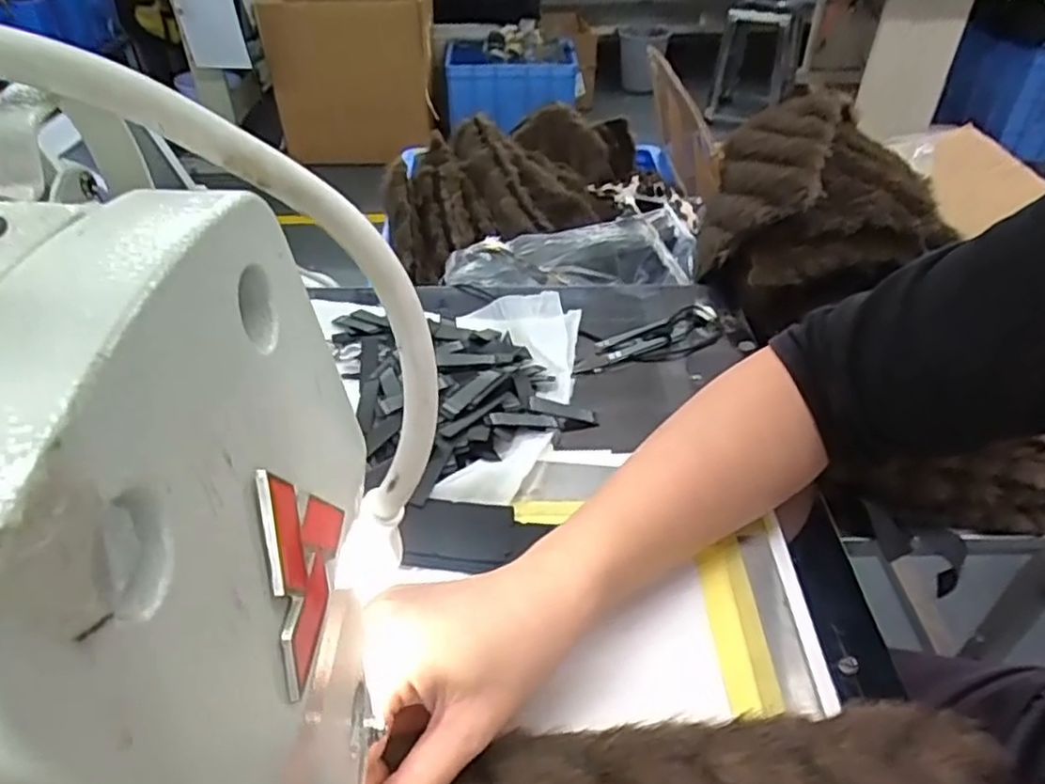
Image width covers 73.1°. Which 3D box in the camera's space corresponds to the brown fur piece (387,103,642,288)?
[{"bbox_3d":[-0.005,-0.237,0.816,0.306,0.107,0.199,-11,41,-12],"label":"brown fur piece"}]

